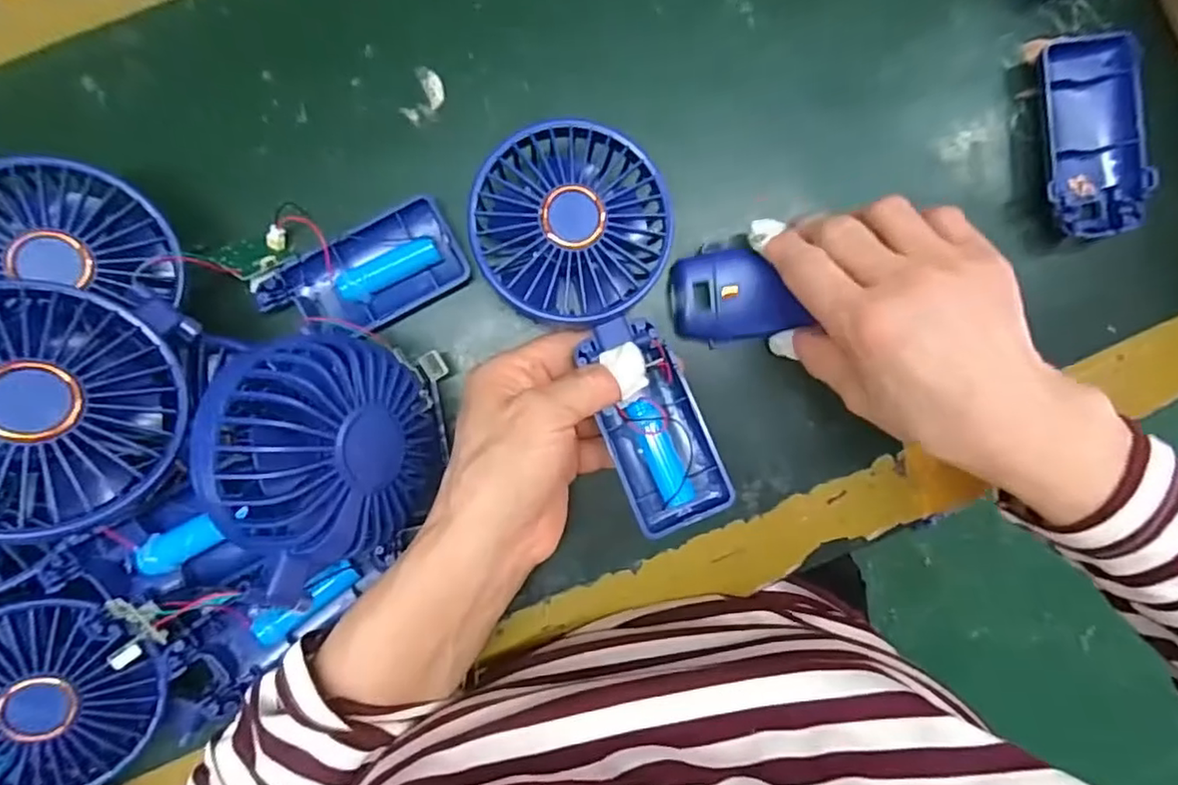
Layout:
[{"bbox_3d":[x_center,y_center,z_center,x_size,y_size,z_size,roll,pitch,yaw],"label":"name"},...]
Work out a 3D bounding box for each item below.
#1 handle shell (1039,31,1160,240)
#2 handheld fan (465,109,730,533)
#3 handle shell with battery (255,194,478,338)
[{"bbox_3d":[0.247,-0.127,0.308,0.047,0.020,0.097,-7,91,-3],"label":"handle shell"},{"bbox_3d":[0.009,-0.028,0.278,0.080,0.034,0.178,-20,98,-3],"label":"handheld fan"},{"bbox_3d":[-0.105,-0.053,0.291,0.091,0.018,0.045,-27,92,-2],"label":"handle shell with battery"}]

